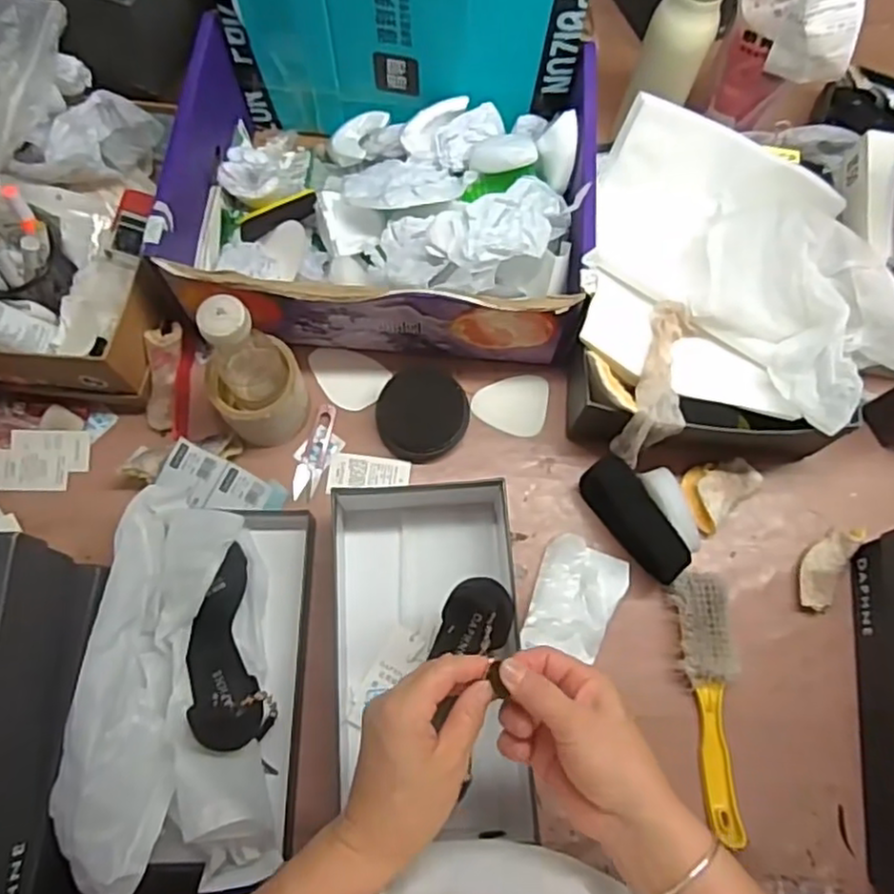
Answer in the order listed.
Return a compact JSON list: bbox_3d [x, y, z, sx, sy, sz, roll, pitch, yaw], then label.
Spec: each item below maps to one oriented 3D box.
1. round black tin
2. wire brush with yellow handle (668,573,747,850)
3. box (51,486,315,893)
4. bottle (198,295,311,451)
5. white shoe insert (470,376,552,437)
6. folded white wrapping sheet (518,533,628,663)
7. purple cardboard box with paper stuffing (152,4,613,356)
[{"bbox_3d":[-0.023,-0.034,0.706,0.091,0.032,0.087,0,72,-1],"label":"round black tin"},{"bbox_3d":[0.245,0.231,0.628,0.047,0.034,0.225,-4,72,-3],"label":"wire brush with yellow handle"},{"bbox_3d":[-0.208,0.190,0.579,0.152,0.128,0.304,1,72,-1],"label":"box"},{"bbox_3d":[-0.183,-0.065,0.632,0.084,0.180,0.072,-11,72,-5],"label":"bottle"},{"bbox_3d":[0.068,-0.047,0.736,0.077,0.007,0.067,10,72,2],"label":"white shoe insert"},{"bbox_3d":[0.124,0.143,0.661,0.078,0.024,0.110,20,72,5],"label":"folded white wrapping sheet"},{"bbox_3d":[-0.064,-0.257,0.708,0.399,0.139,0.300,3,72,0],"label":"purple cardboard box with paper stuffing"}]

